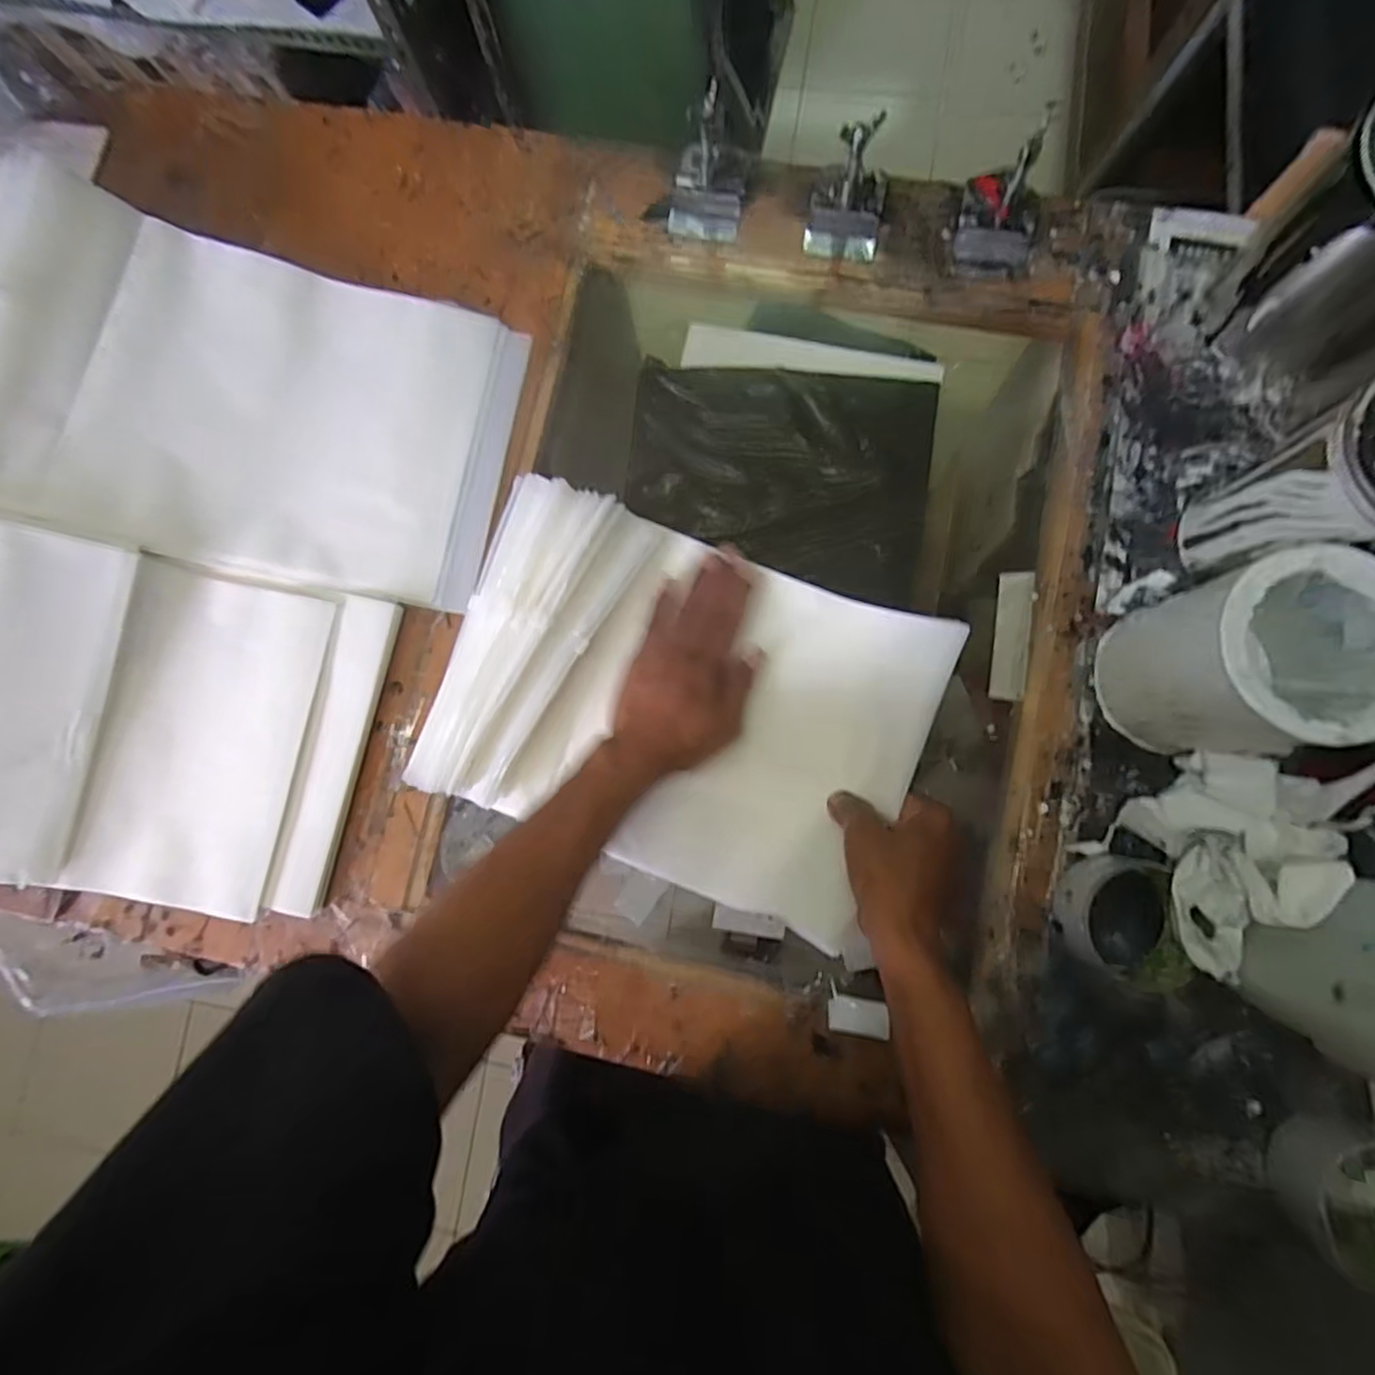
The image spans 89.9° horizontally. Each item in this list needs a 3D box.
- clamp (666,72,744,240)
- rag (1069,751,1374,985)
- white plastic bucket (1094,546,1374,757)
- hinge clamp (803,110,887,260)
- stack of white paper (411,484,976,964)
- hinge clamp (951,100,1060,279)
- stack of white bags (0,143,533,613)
[{"bbox_3d":[0.013,-0.432,0.561,0.061,0.090,0.080,1,83,5],"label":"clamp"},{"bbox_3d":[0.383,0.099,0.470,0.182,0.073,0.109,-43,82,-2],"label":"rag"},{"bbox_3d":[0.361,-0.016,0.451,0.110,0.146,0.106,-1,83,4],"label":"white plastic bucket"},{"bbox_3d":[0.132,-0.407,0.551,0.064,0.079,0.082,10,84,6],"label":"hinge clamp"},{"bbox_3d":[-0.007,0.010,0.504,0.335,0.059,0.240,20,85,7],"label":"stack of white paper"},{"bbox_3d":[0.251,-0.382,0.533,0.067,0.085,0.068,8,84,5],"label":"hinge clamp"},{"bbox_3d":[-0.474,-0.251,0.514,0.661,0.054,0.262,12,84,-18],"label":"stack of white bags"}]

